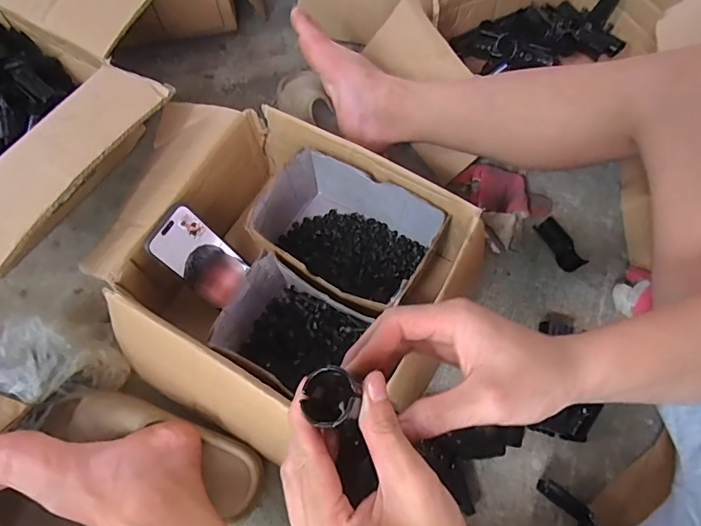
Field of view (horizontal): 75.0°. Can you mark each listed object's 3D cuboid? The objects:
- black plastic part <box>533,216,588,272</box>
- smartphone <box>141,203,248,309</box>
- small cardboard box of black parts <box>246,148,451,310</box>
[{"bbox_3d":[0.293,-0.025,0.640,0.040,0.009,0.079,-24,67,-10],"label":"black plastic part"},{"bbox_3d":[-0.181,-0.005,0.556,0.009,0.133,0.072,12,60,38],"label":"smartphone"},{"bbox_3d":[-0.006,-0.033,0.578,0.208,0.086,0.149,27,68,13],"label":"small cardboard box of black parts"}]

